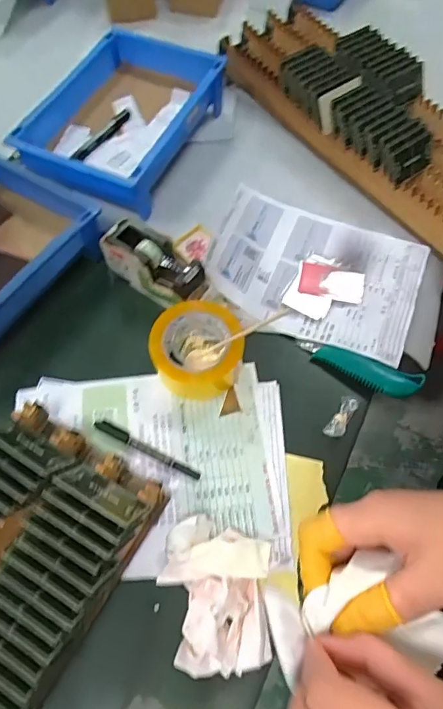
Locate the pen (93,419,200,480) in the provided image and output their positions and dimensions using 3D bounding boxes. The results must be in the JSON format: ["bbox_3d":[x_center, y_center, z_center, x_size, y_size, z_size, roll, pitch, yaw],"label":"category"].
[{"bbox_3d":[-0.087,0.110,0.548,0.136,0.014,0.014,25,65,12],"label":"pen"}]

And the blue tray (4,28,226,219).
[{"bbox_3d":[-0.152,-0.368,0.727,0.220,0.083,0.297,23,65,11],"label":"blue tray"}]

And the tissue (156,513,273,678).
[{"bbox_3d":[-0.005,0.231,0.454,0.101,0.041,0.130,3,62,1],"label":"tissue"}]

